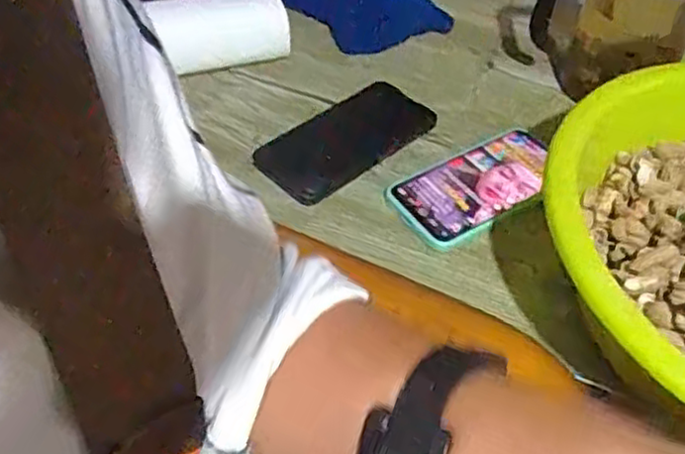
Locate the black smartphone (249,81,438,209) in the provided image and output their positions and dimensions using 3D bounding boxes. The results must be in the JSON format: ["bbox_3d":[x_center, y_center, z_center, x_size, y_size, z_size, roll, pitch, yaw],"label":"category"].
[{"bbox_3d":[0.002,-0.077,0.616,0.081,0.014,0.156,36,54,24],"label":"black smartphone"}]

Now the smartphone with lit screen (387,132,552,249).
[{"bbox_3d":[0.112,-0.034,0.572,0.143,0.008,0.072,-25,58,-22],"label":"smartphone with lit screen"}]

